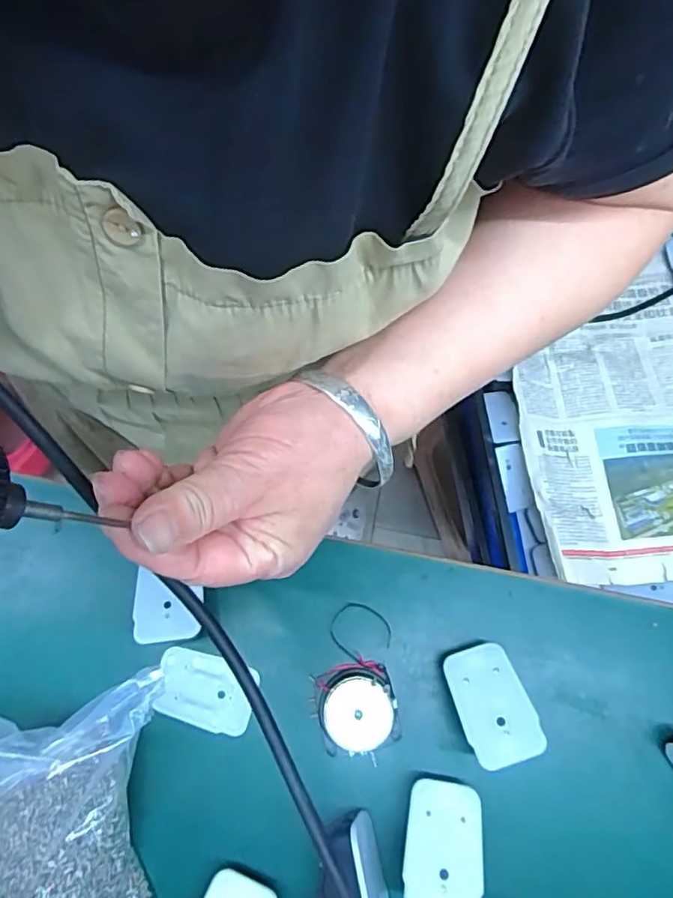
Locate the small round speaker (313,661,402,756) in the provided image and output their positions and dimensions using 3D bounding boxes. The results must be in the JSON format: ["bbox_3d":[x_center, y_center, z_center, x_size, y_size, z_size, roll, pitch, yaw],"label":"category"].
[{"bbox_3d":[0.013,0.168,0.384,0.051,0.033,0.050,-13,72,-3],"label":"small round speaker"}]

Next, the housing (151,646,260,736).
[{"bbox_3d":[-0.089,0.166,0.402,0.065,0.007,0.045,13,73,6],"label":"housing"}]

